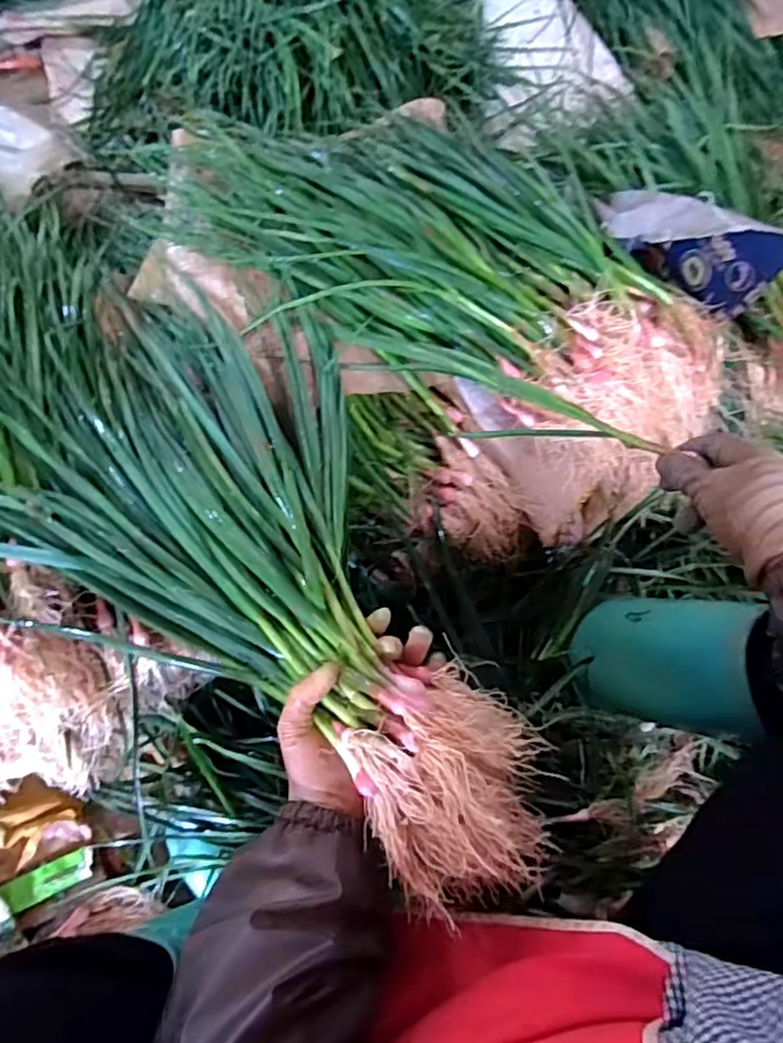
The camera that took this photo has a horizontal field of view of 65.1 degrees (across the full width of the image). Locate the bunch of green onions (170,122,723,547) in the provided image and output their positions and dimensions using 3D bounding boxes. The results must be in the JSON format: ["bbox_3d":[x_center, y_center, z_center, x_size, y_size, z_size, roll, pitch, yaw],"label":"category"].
[{"bbox_3d":[0.047,-0.286,0.710,0.325,0.172,0.651,-41,71,-17],"label":"bunch of green onions"}]

